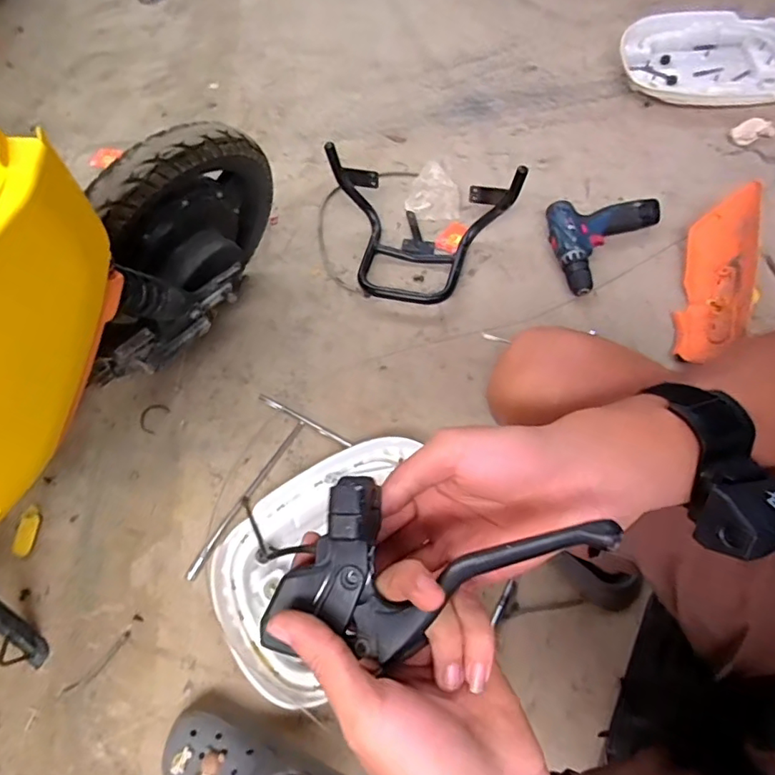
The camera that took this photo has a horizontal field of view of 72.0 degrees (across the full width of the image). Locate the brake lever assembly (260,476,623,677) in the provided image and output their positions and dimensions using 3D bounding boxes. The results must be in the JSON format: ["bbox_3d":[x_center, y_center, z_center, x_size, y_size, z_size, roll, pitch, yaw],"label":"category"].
[{"bbox_3d":[0.015,0.072,0.255,0.152,0.045,0.082,-32,87,18],"label":"brake lever assembly"}]

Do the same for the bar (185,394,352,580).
[{"bbox_3d":[-0.203,0.153,0.792,0.166,0.012,0.279,28,69,16],"label":"bar"}]

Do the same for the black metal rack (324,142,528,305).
[{"bbox_3d":[0.041,-0.258,0.911,0.329,0.146,0.203,12,65,9],"label":"black metal rack"}]

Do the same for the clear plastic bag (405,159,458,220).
[{"bbox_3d":[0.089,-0.378,1.025,0.099,0.025,0.113,7,64,7],"label":"clear plastic bag"}]

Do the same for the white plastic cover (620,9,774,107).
[{"bbox_3d":[0.690,-0.695,1.122,0.375,0.043,0.284,3,64,5],"label":"white plastic cover"}]

